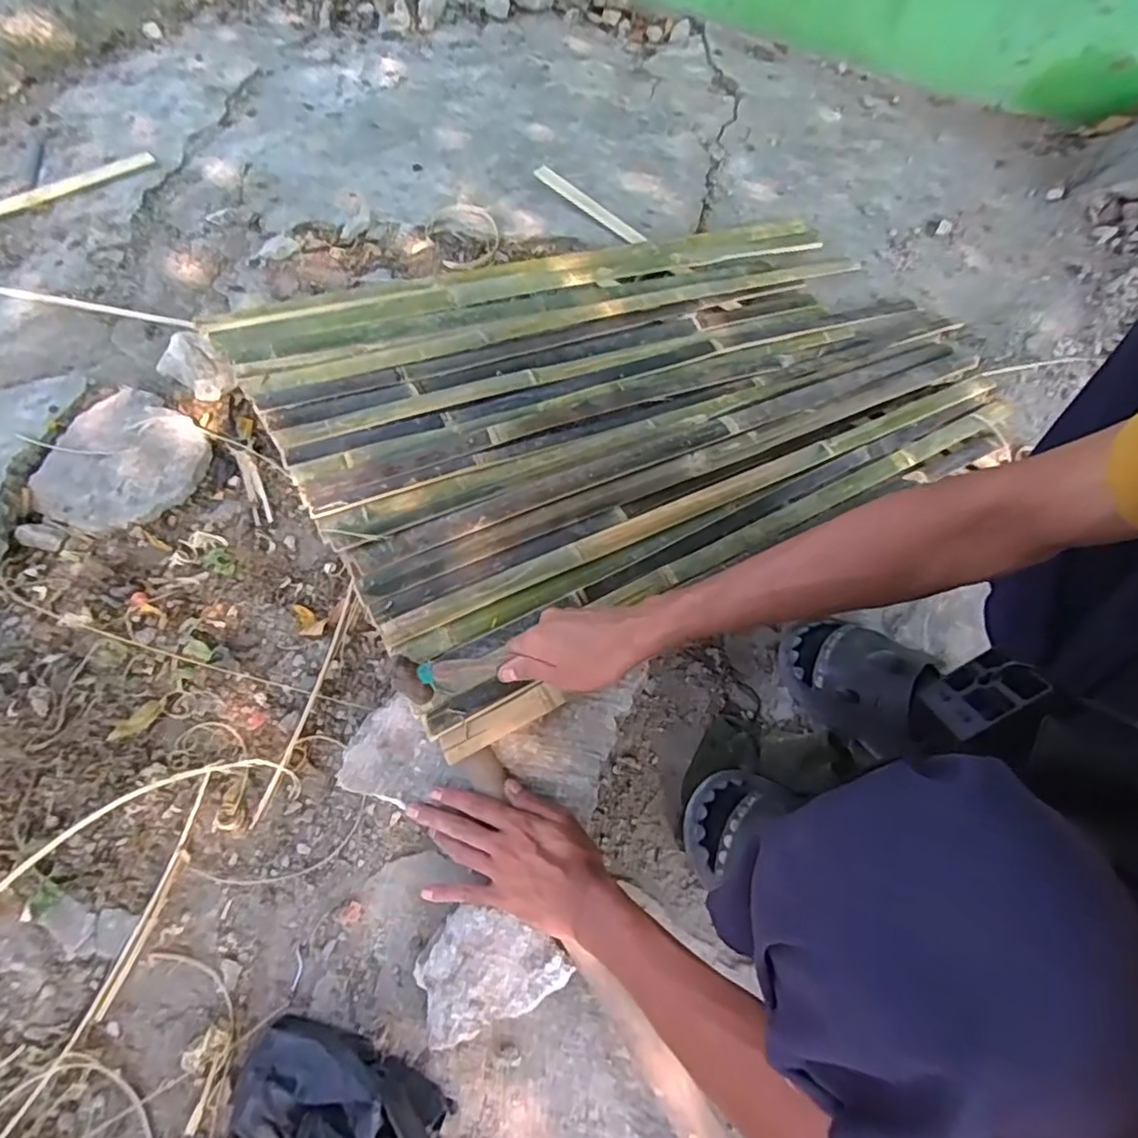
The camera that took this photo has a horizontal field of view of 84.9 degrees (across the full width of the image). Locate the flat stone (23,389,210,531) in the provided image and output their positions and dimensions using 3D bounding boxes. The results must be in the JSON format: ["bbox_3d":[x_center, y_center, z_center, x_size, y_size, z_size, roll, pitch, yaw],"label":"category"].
[{"bbox_3d":[-0.578,-0.148,0.812,0.198,0.021,0.213,3,62,-5],"label":"flat stone"}]

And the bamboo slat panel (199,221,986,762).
[{"bbox_3d":[0.116,-0.255,0.881,0.975,0.049,0.635,-25,66,-21],"label":"bamboo slat panel"}]

